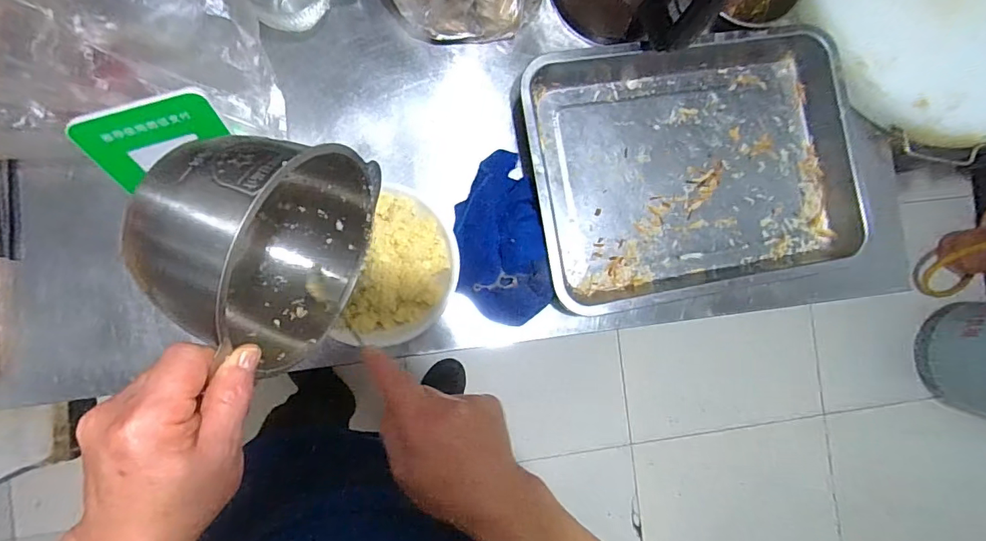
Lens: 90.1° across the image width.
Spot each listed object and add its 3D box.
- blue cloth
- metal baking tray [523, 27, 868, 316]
[{"bbox_3d":[0.005,-0.036,0.545,0.092,0.044,0.186,-10,89,-7],"label":"blue cloth"},{"bbox_3d":[0.238,-0.122,0.582,0.398,0.052,0.289,-10,89,-7],"label":"metal baking tray"}]

